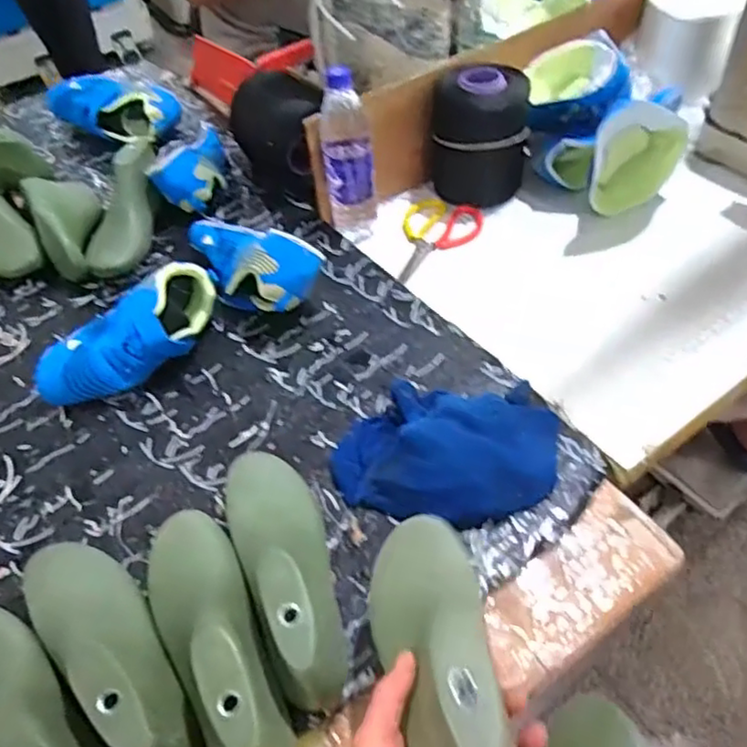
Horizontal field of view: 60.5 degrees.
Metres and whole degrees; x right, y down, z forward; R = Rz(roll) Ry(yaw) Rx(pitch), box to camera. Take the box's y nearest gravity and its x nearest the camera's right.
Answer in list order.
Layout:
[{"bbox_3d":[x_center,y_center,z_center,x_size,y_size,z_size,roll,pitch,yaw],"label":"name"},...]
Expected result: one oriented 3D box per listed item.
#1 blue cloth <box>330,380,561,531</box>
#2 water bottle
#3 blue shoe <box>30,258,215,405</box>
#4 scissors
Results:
[{"bbox_3d":[0.072,0.071,0.629,0.214,0.067,0.158,3,51,5],"label":"blue cloth"},{"bbox_3d":[-0.034,-0.287,0.852,0.067,0.203,0.064,-4,51,-1],"label":"water bottle"},{"bbox_3d":[-0.274,-0.046,0.737,0.109,0.083,0.225,31,58,25],"label":"blue shoe"},{"bbox_3d":[0.077,-0.183,0.885,0.106,0.008,0.181,21,54,18],"label":"scissors"}]

